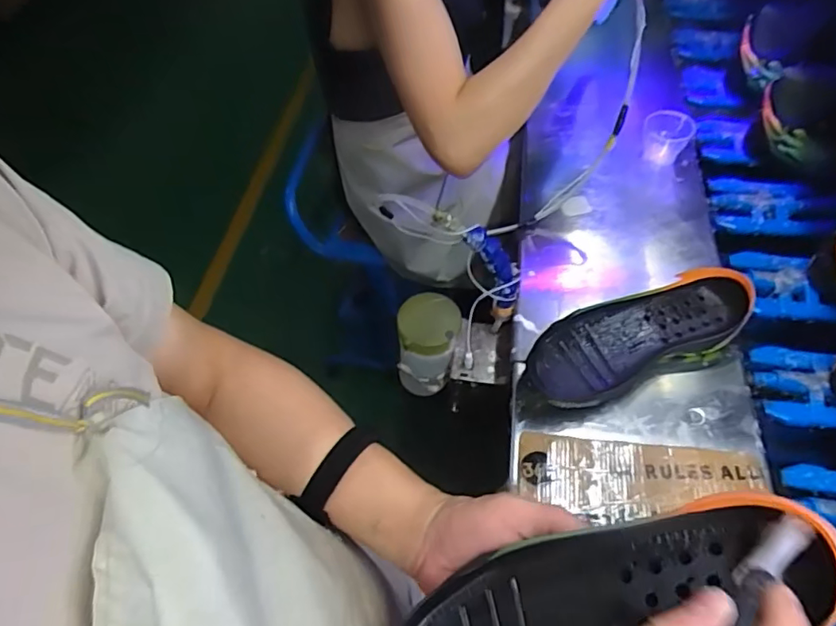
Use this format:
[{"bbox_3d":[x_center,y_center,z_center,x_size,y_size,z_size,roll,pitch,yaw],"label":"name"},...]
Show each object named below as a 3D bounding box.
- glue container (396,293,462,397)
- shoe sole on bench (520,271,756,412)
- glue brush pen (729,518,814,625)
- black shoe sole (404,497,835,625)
[{"bbox_3d":[0.014,0.041,0.670,0.074,0.118,0.070,-4,56,2],"label":"glue container"},{"bbox_3d":[0.231,0.029,0.583,0.250,0.062,0.096,-23,57,-11],"label":"shoe sole on bench"},{"bbox_3d":[0.138,0.124,0.226,0.133,0.012,0.017,-23,53,-42],"label":"glue brush pen"},{"bbox_3d":[0.091,0.167,0.305,0.249,0.037,0.086,-30,55,13],"label":"black shoe sole"}]

